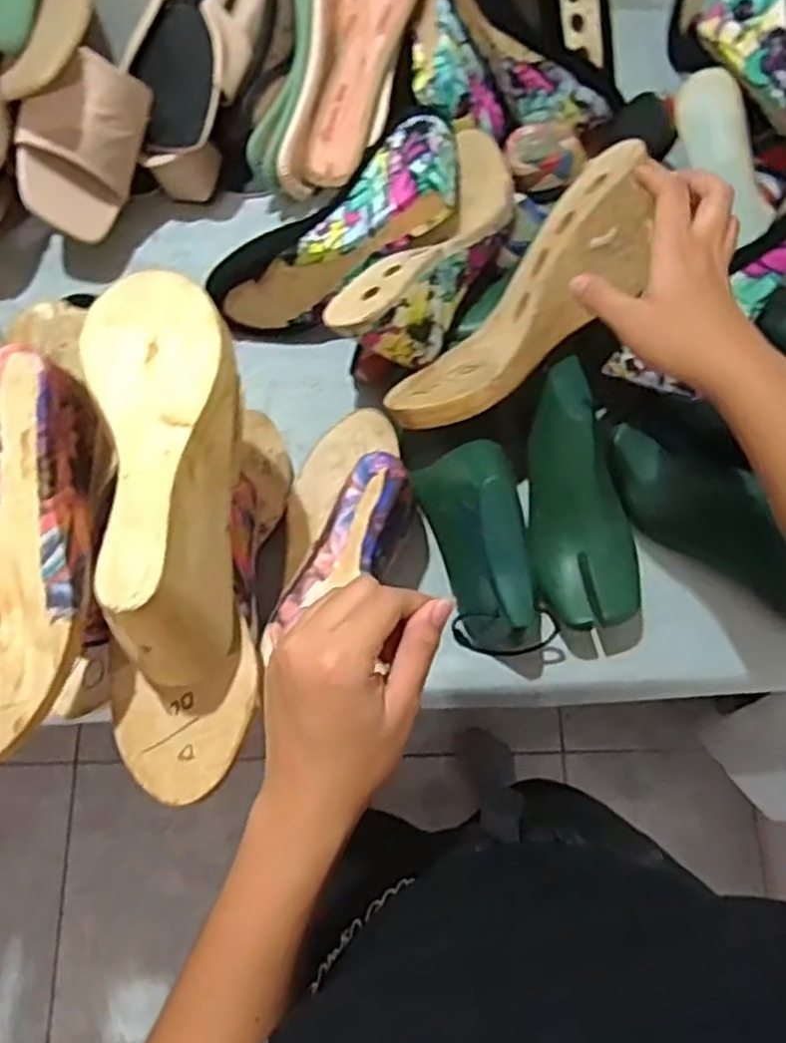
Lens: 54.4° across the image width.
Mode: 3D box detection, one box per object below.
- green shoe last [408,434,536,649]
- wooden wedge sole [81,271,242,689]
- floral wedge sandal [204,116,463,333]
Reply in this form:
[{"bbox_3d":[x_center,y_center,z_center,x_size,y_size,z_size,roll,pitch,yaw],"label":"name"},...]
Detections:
[{"bbox_3d":[0.073,0.010,0.555,0.072,0.093,0.158,-17,73,-7],"label":"green shoe last"},{"bbox_3d":[-0.118,-0.036,0.416,0.082,0.075,0.231,-11,72,-6],"label":"wooden wedge sole"},{"bbox_3d":[-0.034,-0.235,0.606,0.198,0.070,0.088,-29,73,18],"label":"floral wedge sandal"}]

